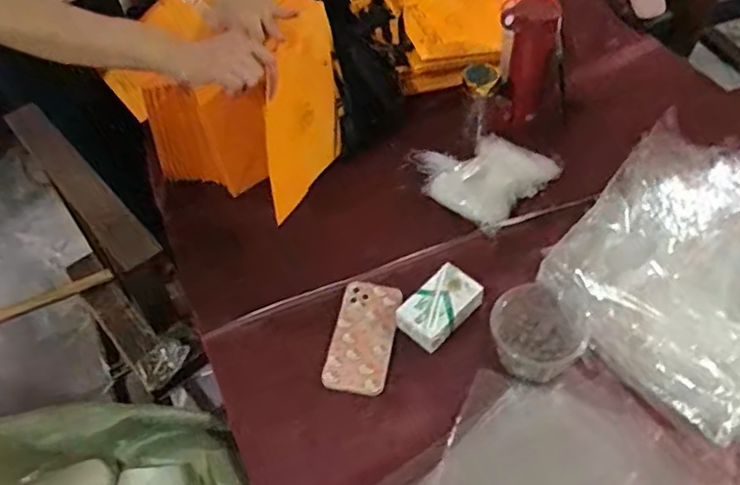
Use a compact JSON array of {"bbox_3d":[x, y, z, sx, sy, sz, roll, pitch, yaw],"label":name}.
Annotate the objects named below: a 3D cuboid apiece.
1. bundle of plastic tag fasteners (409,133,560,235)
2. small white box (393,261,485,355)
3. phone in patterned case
[{"bbox_3d":[0.170,-0.117,0.995,0.194,0.043,0.171,36,61,27],"label":"bundle of plastic tag fasteners"},{"bbox_3d":[0.093,0.087,0.847,0.114,0.033,0.068,-37,59,-25],"label":"small white box"},{"bbox_3d":[-0.007,0.126,0.853,0.082,0.020,0.160,9,57,9],"label":"phone in patterned case"}]

